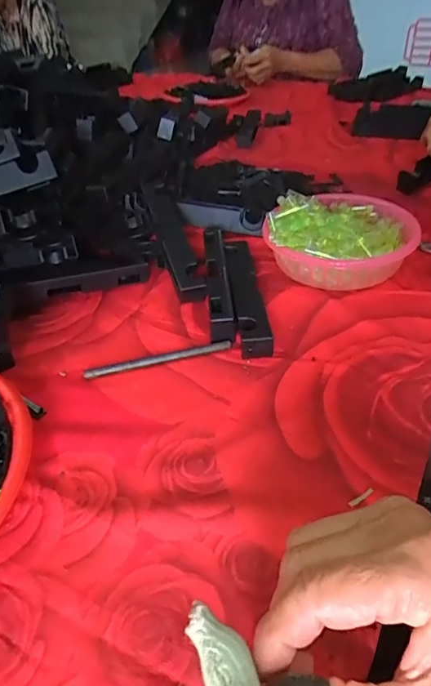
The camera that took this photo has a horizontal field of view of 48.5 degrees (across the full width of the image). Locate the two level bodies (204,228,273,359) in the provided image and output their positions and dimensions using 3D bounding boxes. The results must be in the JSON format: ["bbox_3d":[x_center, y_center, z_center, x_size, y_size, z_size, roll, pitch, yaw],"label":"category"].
[{"bbox_3d":[0.019,-0.061,0.517,0.054,0.028,0.206,-4,41,-2],"label":"two level bodies"}]

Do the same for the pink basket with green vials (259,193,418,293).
[{"bbox_3d":[0.144,-0.127,0.558,0.167,0.059,0.169,14,44,18],"label":"pink basket with green vials"}]

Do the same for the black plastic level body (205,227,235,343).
[{"bbox_3d":[0.002,-0.072,0.530,0.023,0.029,0.191,-3,41,-2],"label":"black plastic level body"}]

